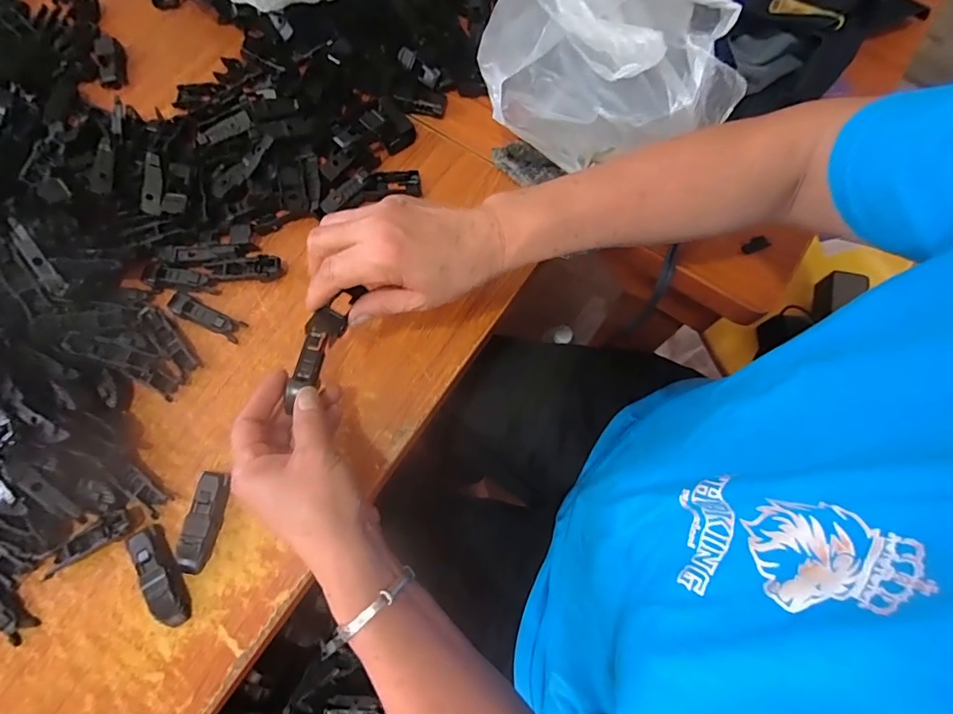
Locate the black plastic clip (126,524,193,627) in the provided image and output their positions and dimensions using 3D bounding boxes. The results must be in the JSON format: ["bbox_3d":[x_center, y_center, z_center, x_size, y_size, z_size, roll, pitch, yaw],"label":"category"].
[{"bbox_3d":[-0.232,0.161,0.356,0.025,0.014,0.073,-31,75,-9],"label":"black plastic clip"}]

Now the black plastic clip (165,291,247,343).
[{"bbox_3d":[-0.236,-0.036,0.422,0.068,0.012,0.020,25,74,7],"label":"black plastic clip"}]

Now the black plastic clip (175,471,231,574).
[{"bbox_3d":[-0.206,0.125,0.369,0.025,0.016,0.072,10,73,3],"label":"black plastic clip"}]

